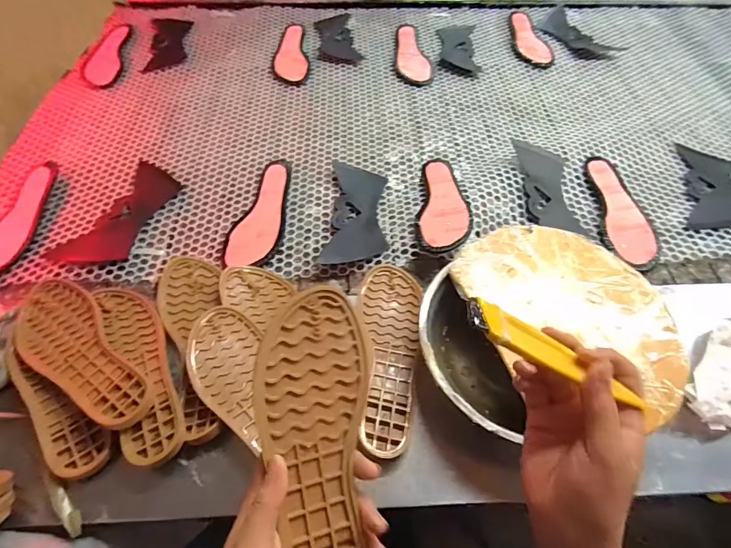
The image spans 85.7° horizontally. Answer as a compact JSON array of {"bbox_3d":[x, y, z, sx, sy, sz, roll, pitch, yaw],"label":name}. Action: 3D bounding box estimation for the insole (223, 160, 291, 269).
[{"bbox_3d":[-0.161,-0.101,0.615,0.075,0.023,0.223,3,60,0],"label":"insole"}]

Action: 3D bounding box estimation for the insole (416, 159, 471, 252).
[{"bbox_3d":[0.120,-0.114,0.600,0.072,0.006,0.225,-1,45,14],"label":"insole"}]

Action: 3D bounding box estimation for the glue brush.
[{"bbox_3d":[0.128,0.053,0.272,0.123,0.006,0.033,27,39,4],"label":"glue brush"}]

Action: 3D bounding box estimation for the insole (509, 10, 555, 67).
[{"bbox_3d":[0.382,-0.554,0.917,0.074,0.007,0.228,2,57,0],"label":"insole"}]

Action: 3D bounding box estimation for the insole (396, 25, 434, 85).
[{"bbox_3d":[0.108,-0.497,0.876,0.078,0.011,0.235,2,57,0],"label":"insole"}]

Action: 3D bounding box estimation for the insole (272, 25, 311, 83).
[{"bbox_3d":[-0.168,-0.495,0.870,0.073,0.004,0.232,-7,58,-6],"label":"insole"}]

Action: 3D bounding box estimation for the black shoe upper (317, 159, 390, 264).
[{"bbox_3d":[-0.011,-0.101,0.610,0.090,0.032,0.216,4,57,1],"label":"black shoe upper"}]

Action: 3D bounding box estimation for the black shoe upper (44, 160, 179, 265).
[{"bbox_3d":[-0.369,-0.093,0.603,0.094,0.020,0.205,15,58,8],"label":"black shoe upper"}]

